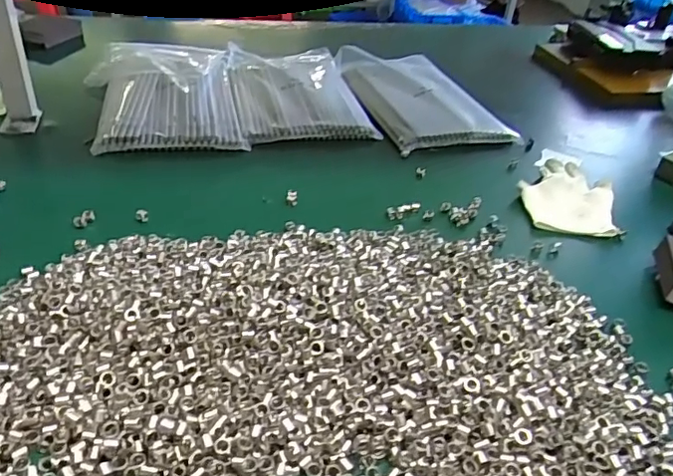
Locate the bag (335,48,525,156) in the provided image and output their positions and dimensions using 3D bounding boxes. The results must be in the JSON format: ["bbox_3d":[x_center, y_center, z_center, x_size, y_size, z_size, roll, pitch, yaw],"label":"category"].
[{"bbox_3d":[0.123,-0.230,0.879,0.186,0.023,0.328,-8,37,-17],"label":"bag"}]

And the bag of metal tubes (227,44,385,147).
[{"bbox_3d":[-0.067,-0.231,0.858,0.183,0.024,0.315,-5,36,-14],"label":"bag of metal tubes"}]

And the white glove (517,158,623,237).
[{"bbox_3d":[0.270,-0.053,0.659,0.102,0.017,0.157,11,36,9],"label":"white glove"}]

